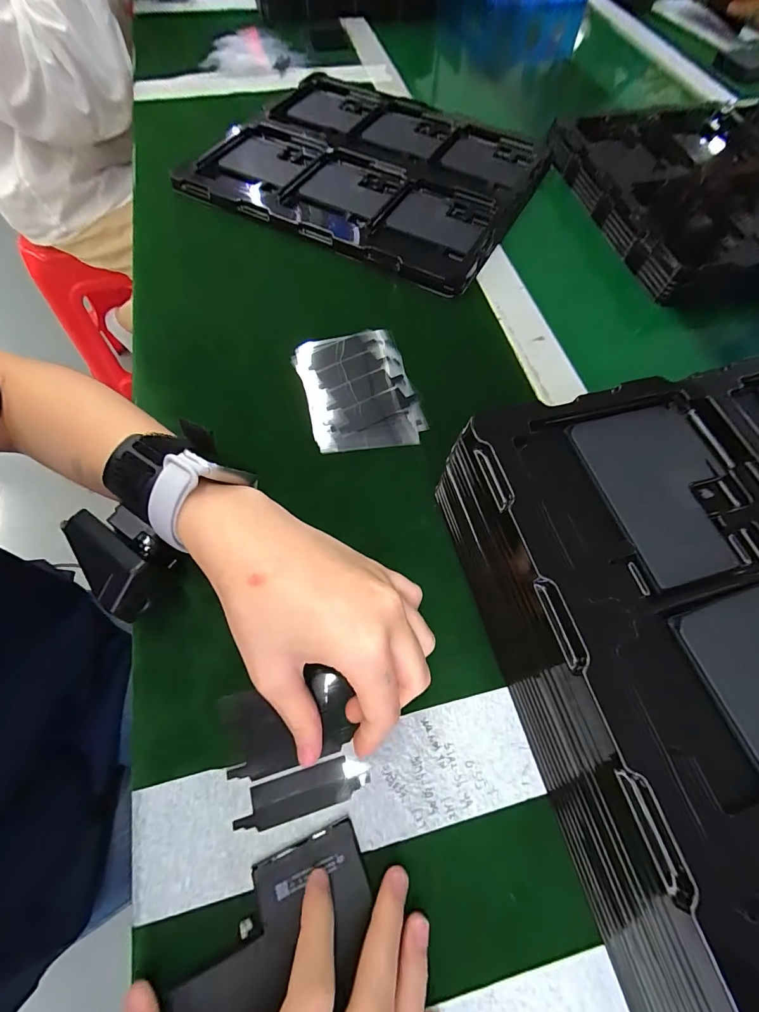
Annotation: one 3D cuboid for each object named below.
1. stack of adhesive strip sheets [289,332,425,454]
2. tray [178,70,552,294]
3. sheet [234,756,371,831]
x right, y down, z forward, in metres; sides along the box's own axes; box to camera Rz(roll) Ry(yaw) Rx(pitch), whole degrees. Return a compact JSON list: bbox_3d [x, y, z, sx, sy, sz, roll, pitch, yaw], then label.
[{"bbox_3d":[-0.017,-0.092,0.309,0.084,0.009,0.111,-14,66,-8],"label":"stack of adhesive strip sheets"},{"bbox_3d":[-0.005,-0.372,0.428,0.318,0.024,0.286,26,67,9],"label":"tray"},{"bbox_3d":[-0.038,0.143,0.195,0.065,0.004,0.019,-14,66,-8],"label":"sheet"}]

